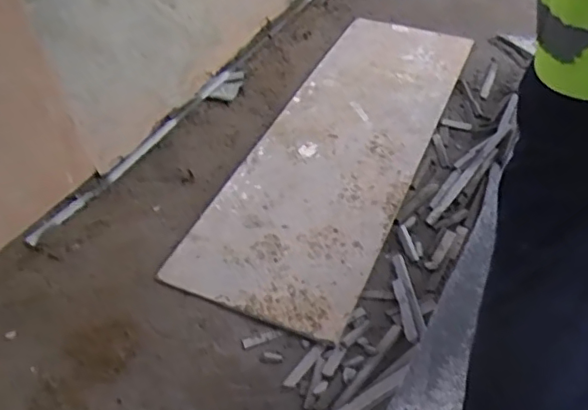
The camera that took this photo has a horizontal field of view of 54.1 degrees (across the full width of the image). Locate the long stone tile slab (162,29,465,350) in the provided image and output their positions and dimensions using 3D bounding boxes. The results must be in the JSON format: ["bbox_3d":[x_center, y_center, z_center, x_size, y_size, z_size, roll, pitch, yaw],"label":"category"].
[{"bbox_3d":[0.121,-0.154,1.275,0.336,0.021,1.028,19,50,17],"label":"long stone tile slab"}]

